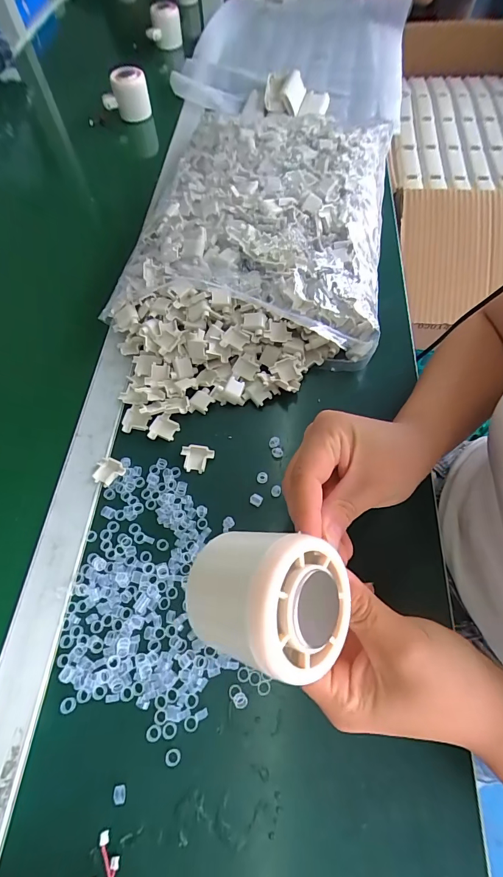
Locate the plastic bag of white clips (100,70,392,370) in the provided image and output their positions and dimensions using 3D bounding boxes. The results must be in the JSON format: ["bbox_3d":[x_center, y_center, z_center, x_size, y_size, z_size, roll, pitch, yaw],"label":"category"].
[{"bbox_3d":[0.023,-0.286,0.469,0.280,0.072,0.410,9,63,6],"label":"plastic bag of white clips"}]

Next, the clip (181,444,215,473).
[{"bbox_3d":[-0.051,0.018,0.353,0.030,0.004,0.026,8,63,5],"label":"clip"}]

